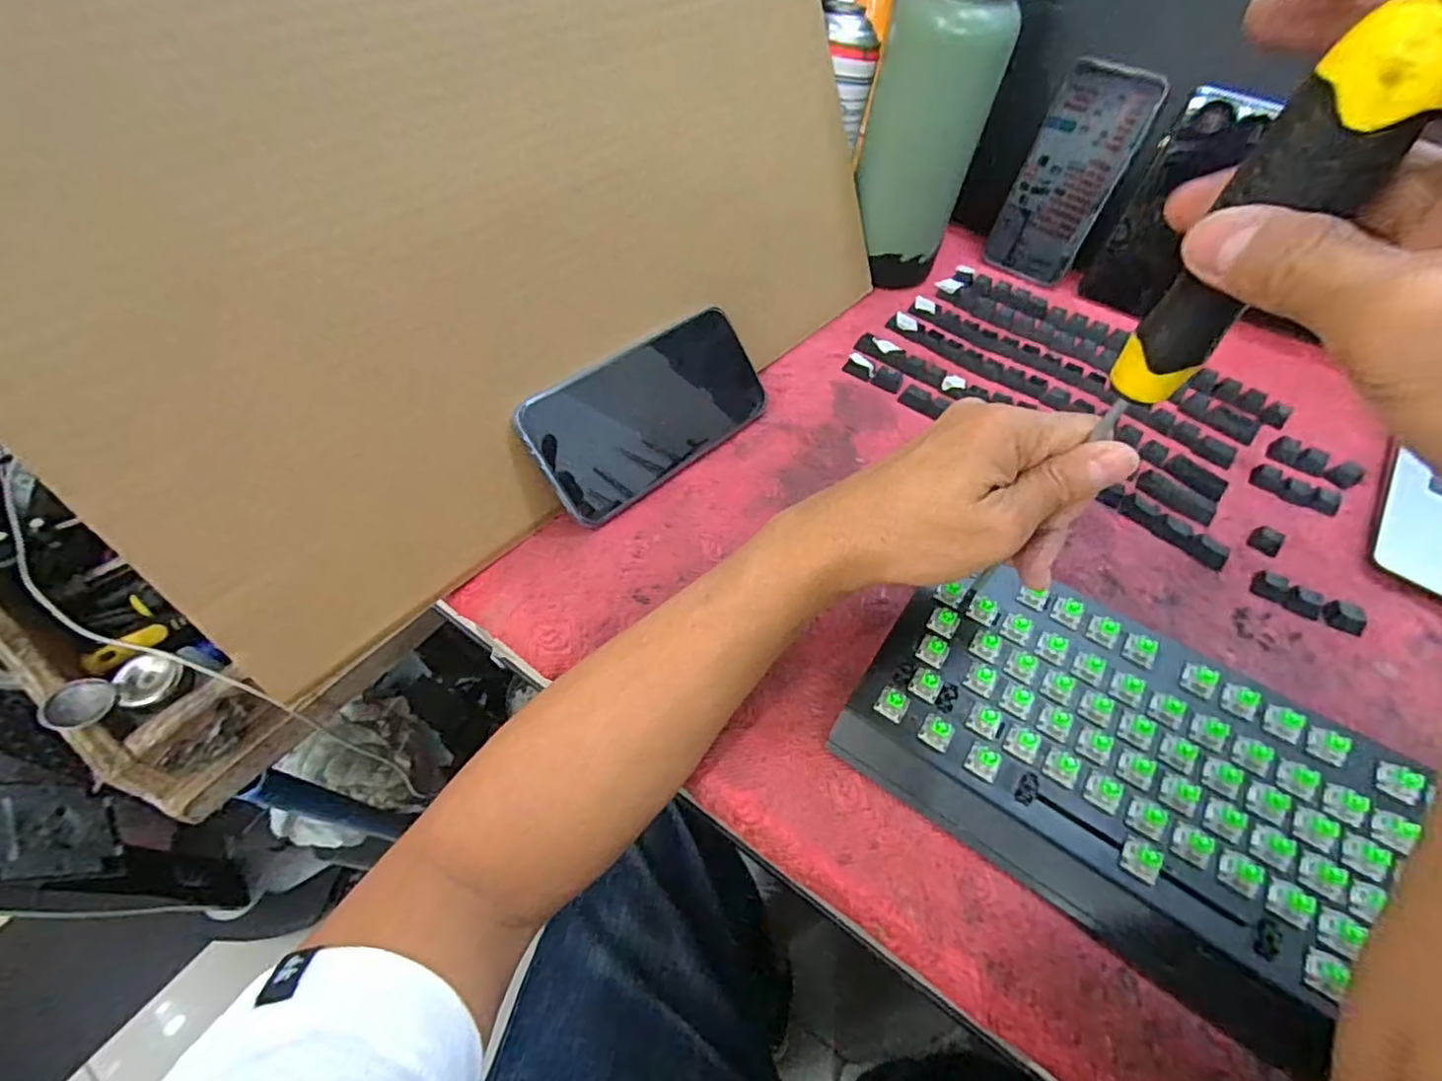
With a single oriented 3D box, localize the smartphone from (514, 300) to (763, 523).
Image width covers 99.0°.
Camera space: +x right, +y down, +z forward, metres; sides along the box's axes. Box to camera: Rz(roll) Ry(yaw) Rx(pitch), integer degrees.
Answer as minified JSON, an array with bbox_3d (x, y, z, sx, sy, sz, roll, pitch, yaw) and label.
[{"bbox_3d":[-0.041,-0.083,0.394,0.171,0.008,0.081,-39,107,-30],"label":"smartphone"}]

